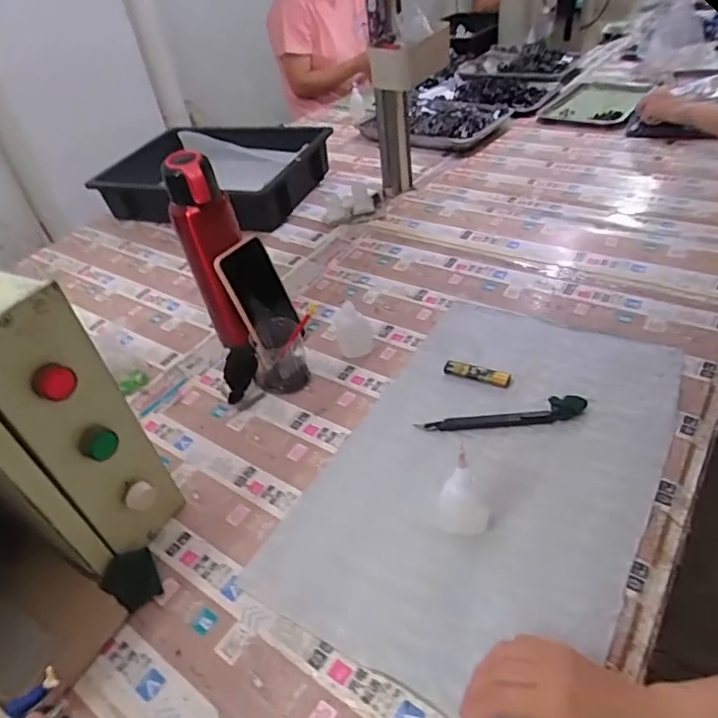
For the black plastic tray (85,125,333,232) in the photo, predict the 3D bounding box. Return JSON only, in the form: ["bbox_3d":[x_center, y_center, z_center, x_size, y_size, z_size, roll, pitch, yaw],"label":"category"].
[{"bbox_3d":[-0.298,-0.398,1.131,0.427,0.108,0.308,14,44,25],"label":"black plastic tray"}]

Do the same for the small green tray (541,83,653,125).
[{"bbox_3d":[0.616,-0.662,1.372,0.190,0.024,0.303,24,48,30],"label":"small green tray"}]

